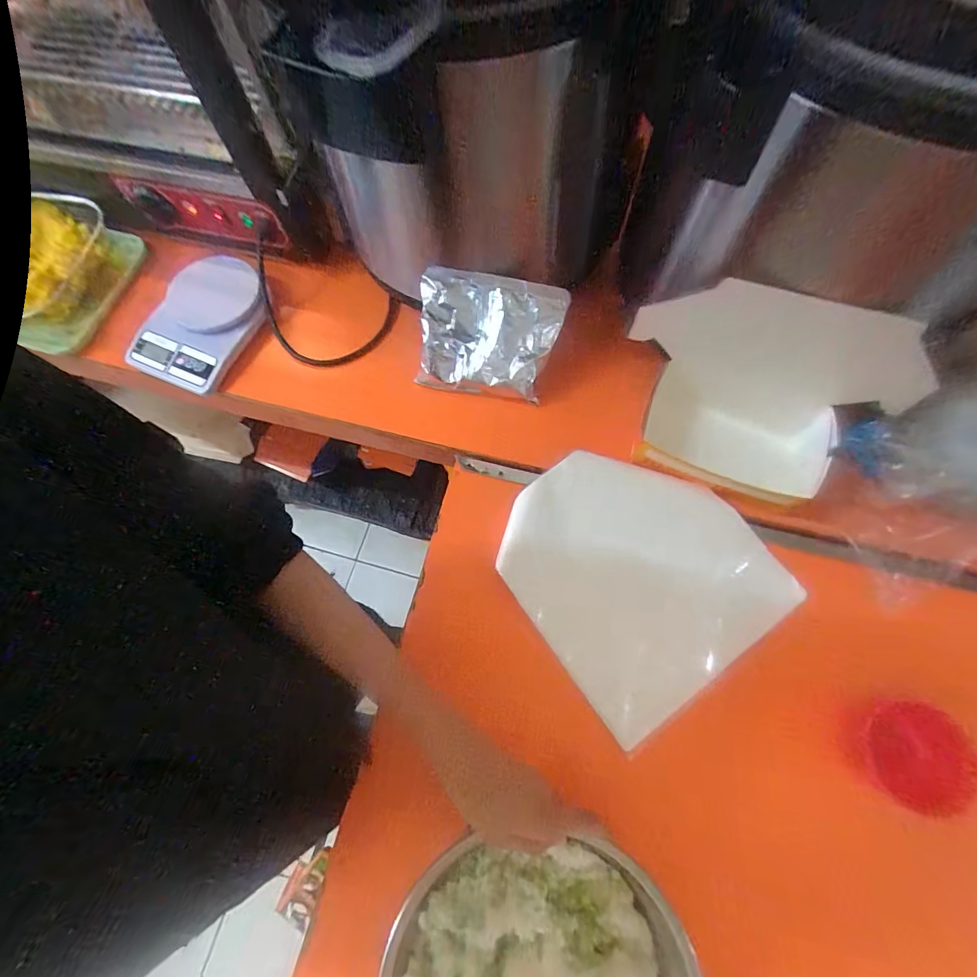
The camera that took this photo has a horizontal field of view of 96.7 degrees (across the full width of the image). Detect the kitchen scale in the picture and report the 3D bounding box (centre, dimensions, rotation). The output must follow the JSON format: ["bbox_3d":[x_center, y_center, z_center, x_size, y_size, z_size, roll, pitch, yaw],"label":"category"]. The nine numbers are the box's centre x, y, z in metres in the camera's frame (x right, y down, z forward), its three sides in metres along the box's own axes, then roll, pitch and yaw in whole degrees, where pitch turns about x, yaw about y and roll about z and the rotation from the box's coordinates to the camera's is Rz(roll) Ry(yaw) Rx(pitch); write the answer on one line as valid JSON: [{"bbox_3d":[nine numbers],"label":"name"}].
[{"bbox_3d":[-0.379,-0.224,0.581,0.138,0.033,0.185,22,74,9],"label":"kitchen scale"}]

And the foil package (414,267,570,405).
[{"bbox_3d":[-0.001,-0.180,0.523,0.163,0.024,0.135,12,112,3],"label":"foil package"}]

